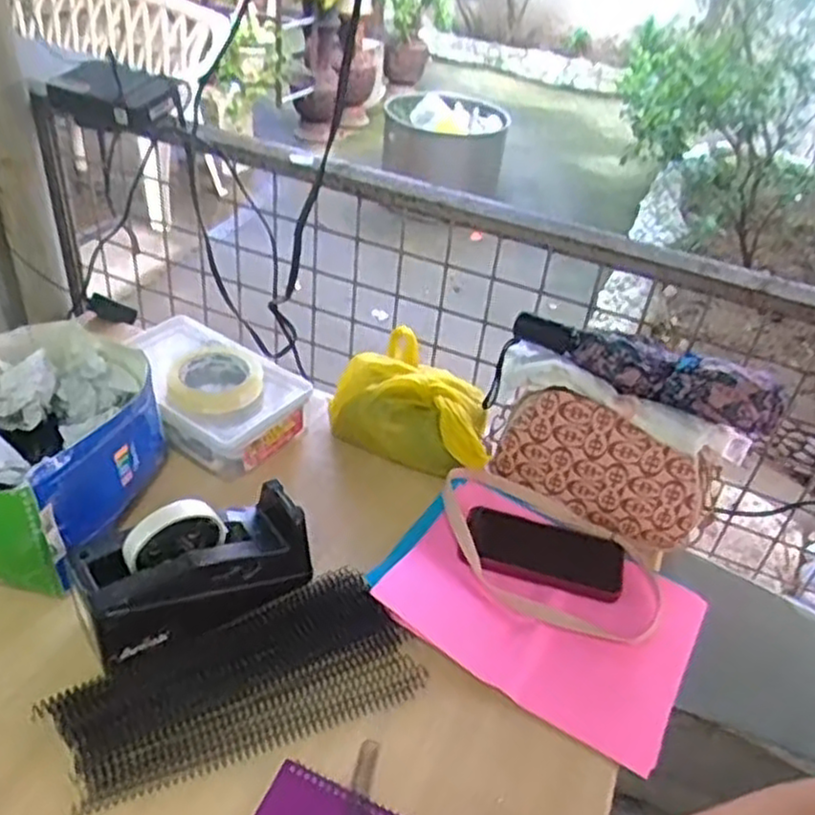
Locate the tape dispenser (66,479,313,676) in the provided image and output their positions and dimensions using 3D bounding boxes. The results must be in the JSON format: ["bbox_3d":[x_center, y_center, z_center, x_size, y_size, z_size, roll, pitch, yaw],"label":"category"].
[{"bbox_3d":[-0.181,0.142,0.654,0.196,0.104,0.077,-21,46,-32],"label":"tape dispenser"}]

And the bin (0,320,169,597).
[{"bbox_3d":[-0.363,0.043,0.732,0.203,0.129,0.244,17,39,11],"label":"bin"}]

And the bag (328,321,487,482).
[{"bbox_3d":[0.015,-0.001,0.863,0.198,0.091,0.109,23,40,19],"label":"bag"}]

